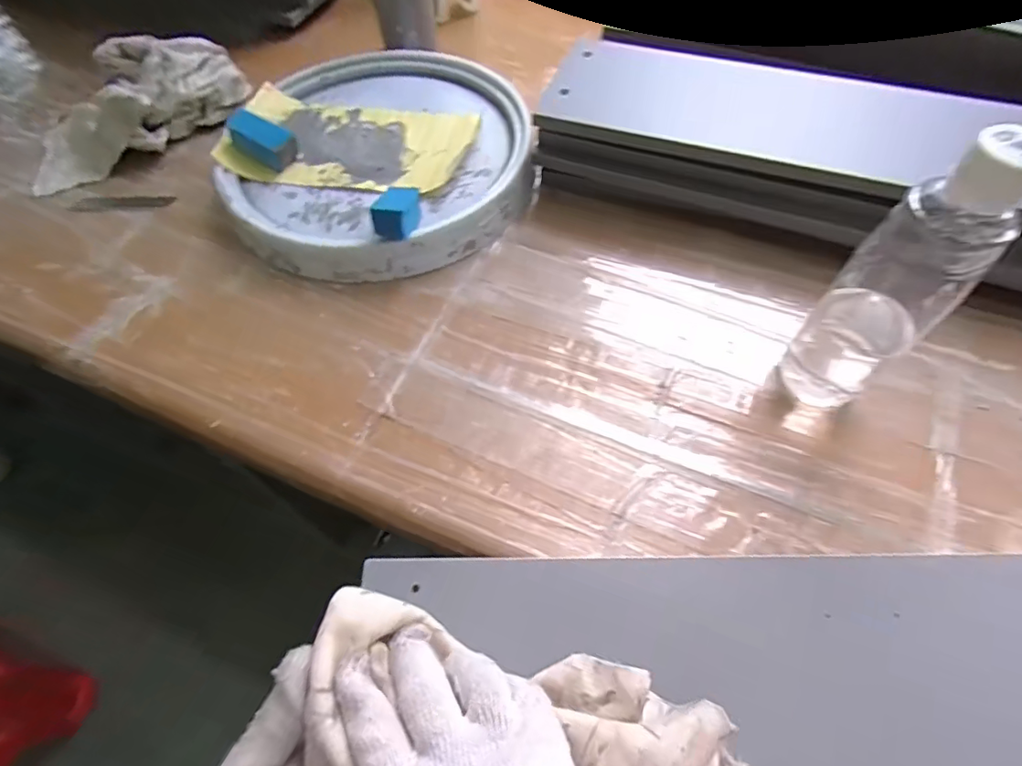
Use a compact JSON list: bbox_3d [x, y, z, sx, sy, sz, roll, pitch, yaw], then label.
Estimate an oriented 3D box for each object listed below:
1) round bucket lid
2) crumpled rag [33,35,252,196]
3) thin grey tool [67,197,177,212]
[{"bbox_3d":[-0.115,-0.219,0.488,0.259,0.051,0.273,-1,58,2],"label":"round bucket lid"},{"bbox_3d":[-0.374,-0.274,0.528,0.218,0.066,0.101,-27,62,-13],"label":"crumpled rag"},{"bbox_3d":[-0.368,-0.170,0.509,0.091,0.009,0.015,-1,58,1],"label":"thin grey tool"}]

